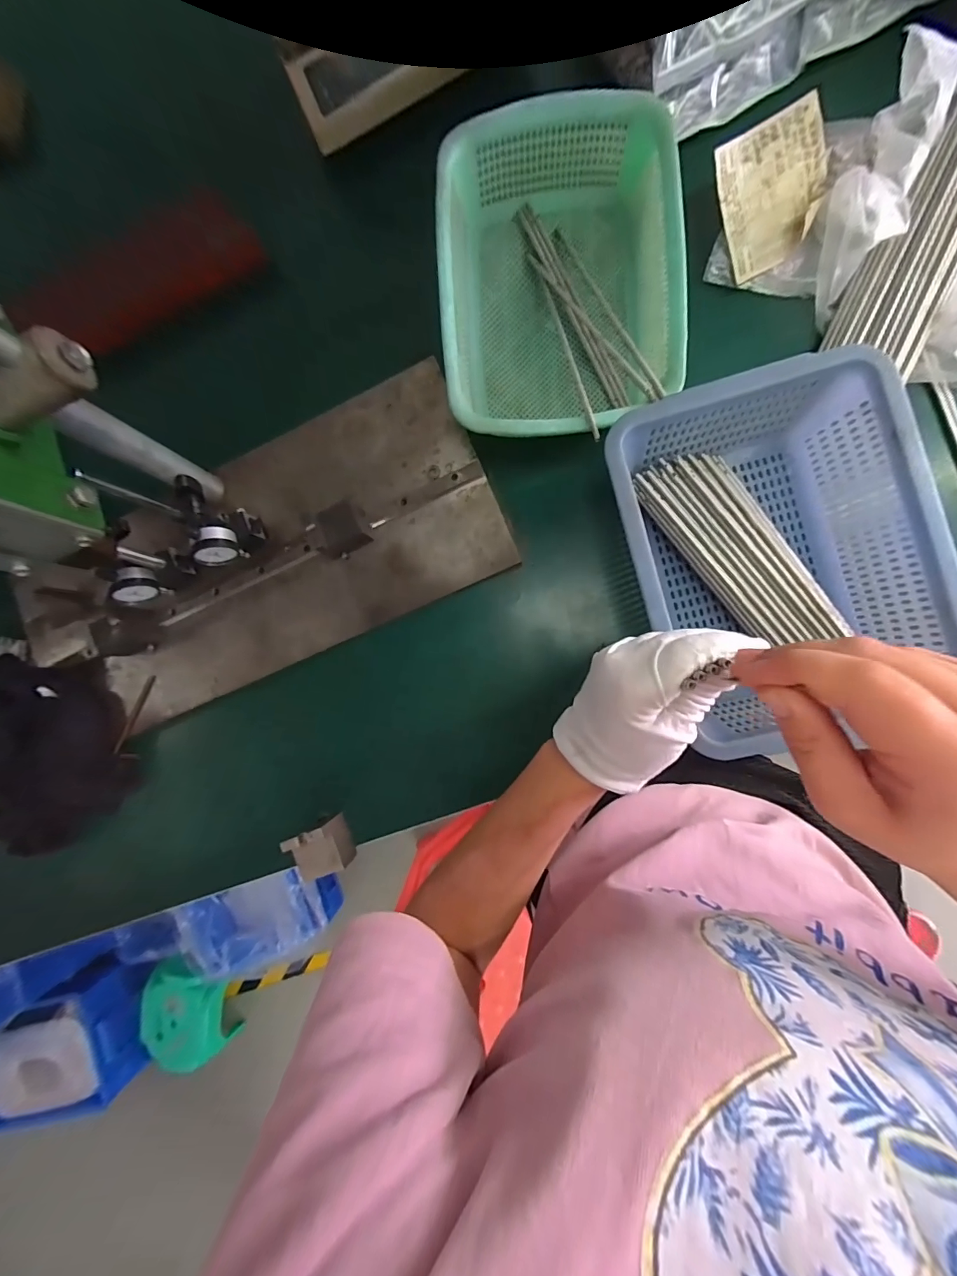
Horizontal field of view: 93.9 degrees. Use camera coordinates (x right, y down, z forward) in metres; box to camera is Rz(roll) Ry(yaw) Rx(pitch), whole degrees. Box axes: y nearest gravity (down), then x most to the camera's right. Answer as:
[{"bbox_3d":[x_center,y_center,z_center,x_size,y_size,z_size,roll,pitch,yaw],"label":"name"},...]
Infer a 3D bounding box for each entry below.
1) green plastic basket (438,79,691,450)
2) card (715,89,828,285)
[{"bbox_3d":[0.081,-0.347,0.459,0.222,0.094,0.297,-3,90,8],"label":"green plastic basket"},{"bbox_3d":[0.282,-0.424,0.428,0.088,0.009,0.110,-20,113,18],"label":"card"}]

